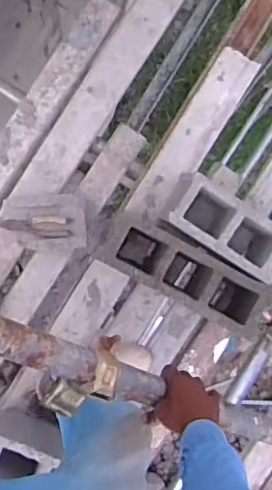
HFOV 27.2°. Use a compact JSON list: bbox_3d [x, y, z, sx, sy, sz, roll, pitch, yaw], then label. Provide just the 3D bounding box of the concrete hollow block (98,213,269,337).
[{"bbox_3d":[0.109,0.057,1.333,0.372,0.205,0.134,29,92,-7],"label":"concrete hollow block"}]

